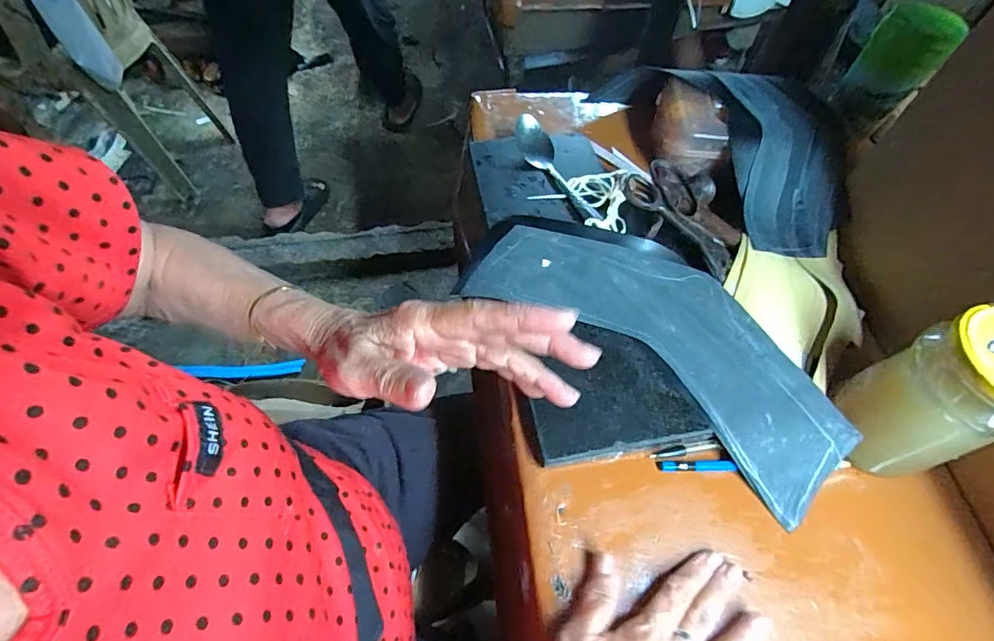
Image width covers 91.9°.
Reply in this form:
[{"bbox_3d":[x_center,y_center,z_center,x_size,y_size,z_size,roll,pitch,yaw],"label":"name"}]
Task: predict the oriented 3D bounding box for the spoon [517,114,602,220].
[{"bbox_3d":[0.057,-0.149,0.467,0.029,0.022,0.136,-20,62,-14],"label":"spoon"}]

